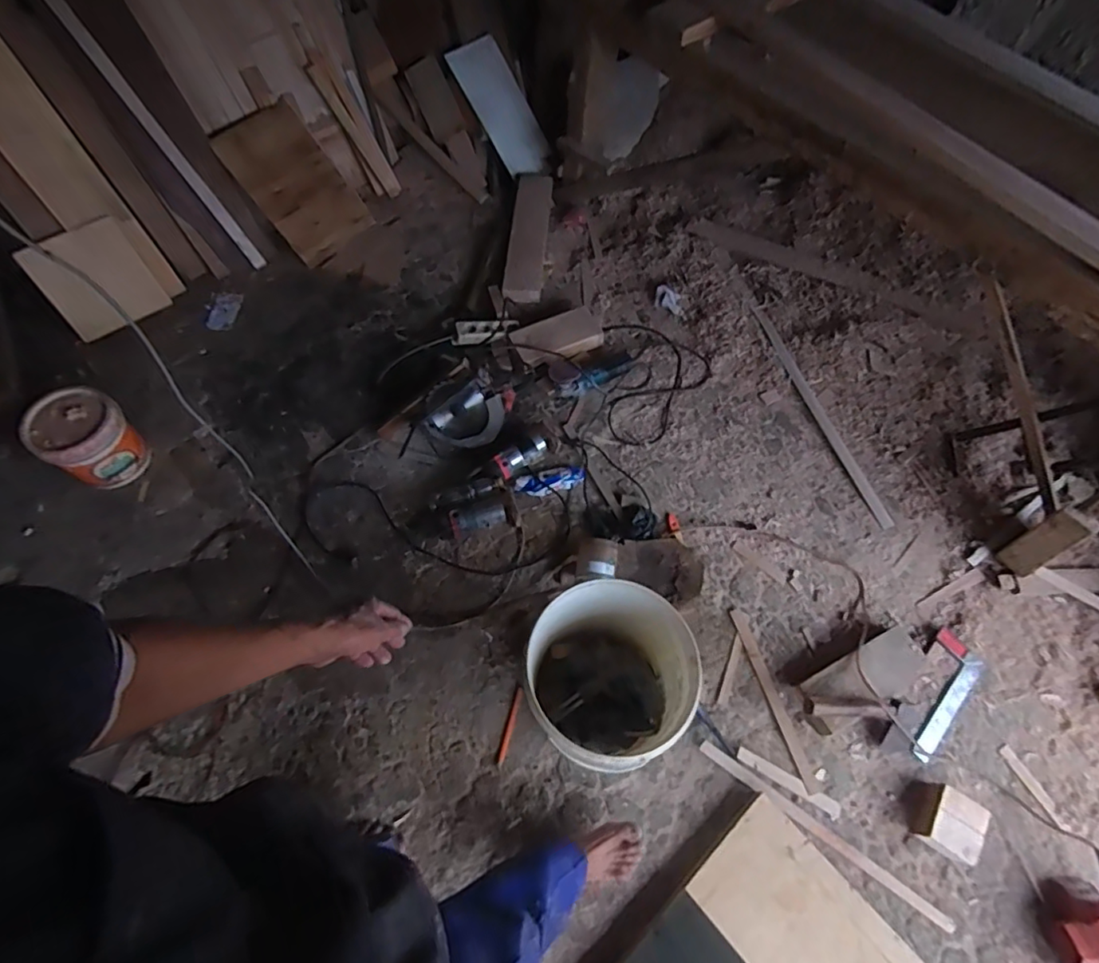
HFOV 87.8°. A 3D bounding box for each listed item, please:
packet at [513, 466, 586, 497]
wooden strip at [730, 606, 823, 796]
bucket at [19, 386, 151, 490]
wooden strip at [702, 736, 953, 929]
[{"bbox_3d":[0.005,0.000,1.535,0.197,0.015,0.062,-14,78,-16],"label":"packet"},{"bbox_3d":[0.513,0.494,1.314,0.032,0.010,0.406,-13,63,-10],"label":"wooden strip"},{"bbox_3d":[-1.137,-0.091,1.433,0.171,0.213,0.199,35,65,15],"label":"bucket"},{"bbox_3d":[0.563,0.724,1.185,0.547,0.026,0.033,33,65,14],"label":"wooden strip"}]

